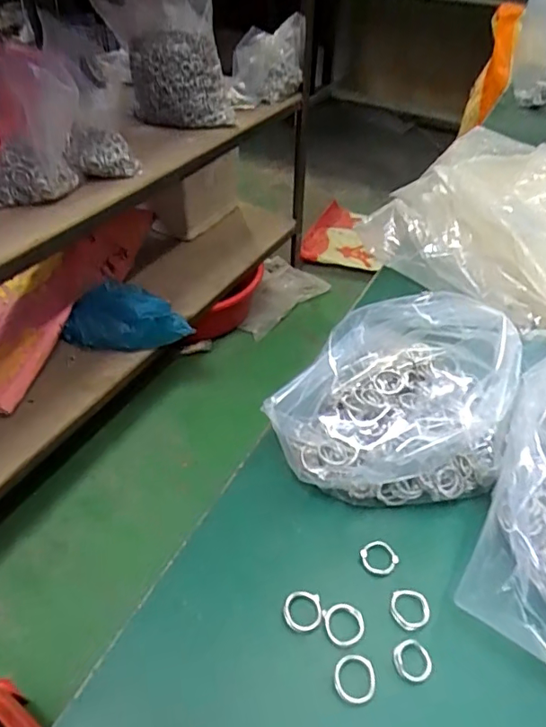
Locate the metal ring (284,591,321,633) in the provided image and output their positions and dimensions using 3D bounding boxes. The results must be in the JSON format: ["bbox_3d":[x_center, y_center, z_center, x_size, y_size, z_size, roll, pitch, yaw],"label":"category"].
[{"bbox_3d":[0.017,0.143,0.297,0.022,0.004,0.021,1,44,-1],"label":"metal ring"}]

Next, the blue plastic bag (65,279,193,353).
[{"bbox_3d":[-0.329,-0.100,1.172,0.273,0.153,0.116,8,44,7],"label":"blue plastic bag"}]

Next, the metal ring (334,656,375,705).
[{"bbox_3d":[0.044,0.169,0.274,0.022,0.004,0.022,1,44,-1],"label":"metal ring"}]

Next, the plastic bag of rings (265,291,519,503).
[{"bbox_3d":[0.075,0.017,0.347,0.153,0.104,0.107,0,44,-2],"label":"plastic bag of rings"}]

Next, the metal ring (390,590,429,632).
[{"bbox_3d":[0.080,0.144,0.301,0.022,0.005,0.022,1,44,-1],"label":"metal ring"}]

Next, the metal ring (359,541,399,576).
[{"bbox_3d":[0.066,0.121,0.321,0.021,0.006,0.020,1,44,-1],"label":"metal ring"}]

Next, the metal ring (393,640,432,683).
[{"bbox_3d":[0.077,0.163,0.281,0.020,0.005,0.020,1,44,-1],"label":"metal ring"}]

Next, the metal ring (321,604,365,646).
[{"bbox_3d":[0.041,0.148,0.292,0.022,0.004,0.022,1,44,-1],"label":"metal ring"}]

